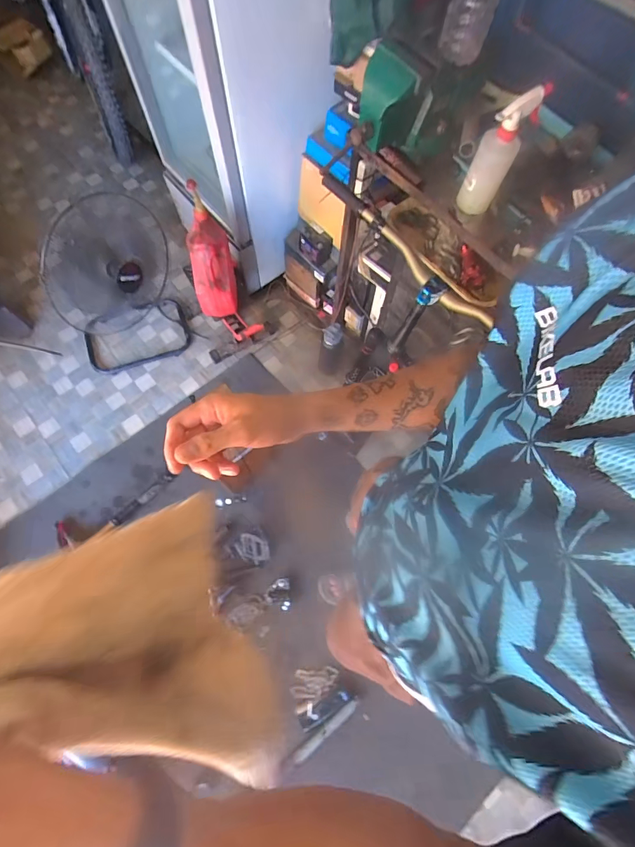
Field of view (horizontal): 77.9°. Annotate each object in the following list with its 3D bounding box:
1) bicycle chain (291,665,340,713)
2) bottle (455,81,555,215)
[{"bbox_3d":[-0.011,0.876,1.328,0.168,0.027,0.104,-23,73,-10],"label":"bicycle chain"},{"bbox_3d":[0.352,-0.530,0.769,0.079,0.222,0.078,25,72,6],"label":"bottle"}]

